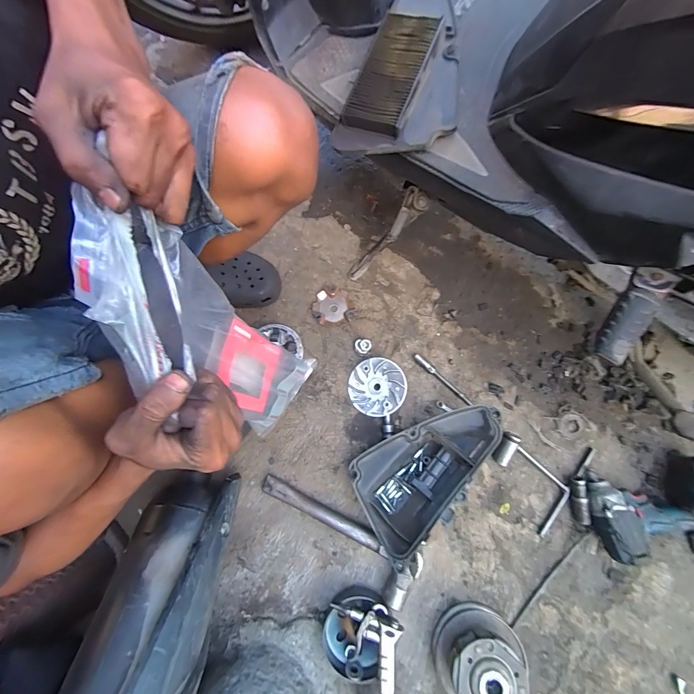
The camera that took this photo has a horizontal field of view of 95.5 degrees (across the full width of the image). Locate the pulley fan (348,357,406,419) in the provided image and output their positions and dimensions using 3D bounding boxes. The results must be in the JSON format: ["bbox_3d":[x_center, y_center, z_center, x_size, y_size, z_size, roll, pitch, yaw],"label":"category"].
[{"bbox_3d":[0.058,0.077,0.606,0.108,0.018,0.108,-3,78,15],"label":"pulley fan"}]

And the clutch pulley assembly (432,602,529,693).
[{"bbox_3d":[0.206,0.493,0.492,0.125,0.085,0.118,0,79,0],"label":"clutch pulley assembly"}]

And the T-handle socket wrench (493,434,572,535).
[{"bbox_3d":[0.324,0.245,0.569,0.170,0.039,0.100,43,82,8],"label":"T-handle socket wrench"}]

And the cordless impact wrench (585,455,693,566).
[{"bbox_3d":[0.548,0.276,0.547,0.236,0.070,0.126,-9,79,-2],"label":"cordless impact wrench"}]

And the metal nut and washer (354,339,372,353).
[{"bbox_3d":[0.032,-0.002,0.629,0.032,0.012,0.027,16,79,3],"label":"metal nut and washer"}]

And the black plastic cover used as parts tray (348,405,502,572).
[{"bbox_3d":[0.147,0.219,0.544,0.260,0.089,0.164,-26,80,-5],"label":"black plastic cover used as parts tray"}]

